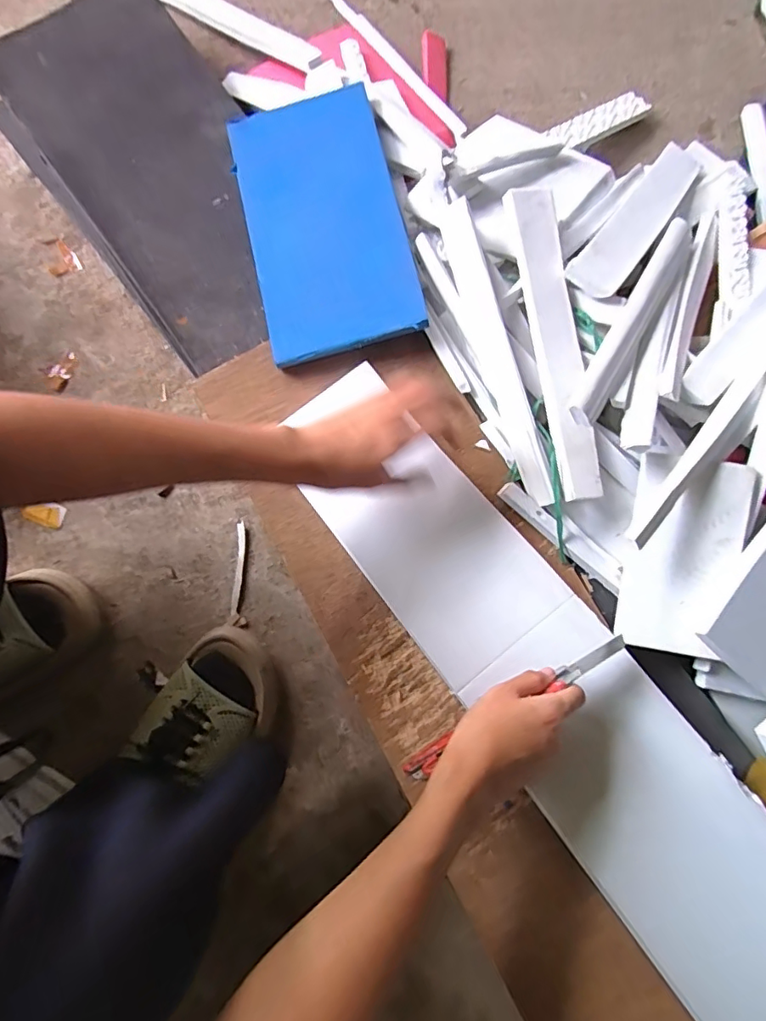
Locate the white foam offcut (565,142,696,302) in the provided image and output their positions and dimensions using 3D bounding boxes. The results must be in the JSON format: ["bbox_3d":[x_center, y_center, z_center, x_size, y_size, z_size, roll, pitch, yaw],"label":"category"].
[{"bbox_3d":[0.260,-0.297,0.519,0.046,0.011,0.282,35,63,6],"label":"white foam offcut"}]

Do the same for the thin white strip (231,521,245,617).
[{"bbox_3d":[-0.151,0.061,0.540,0.010,0.005,0.095,1,79,0],"label":"thin white strip"}]

